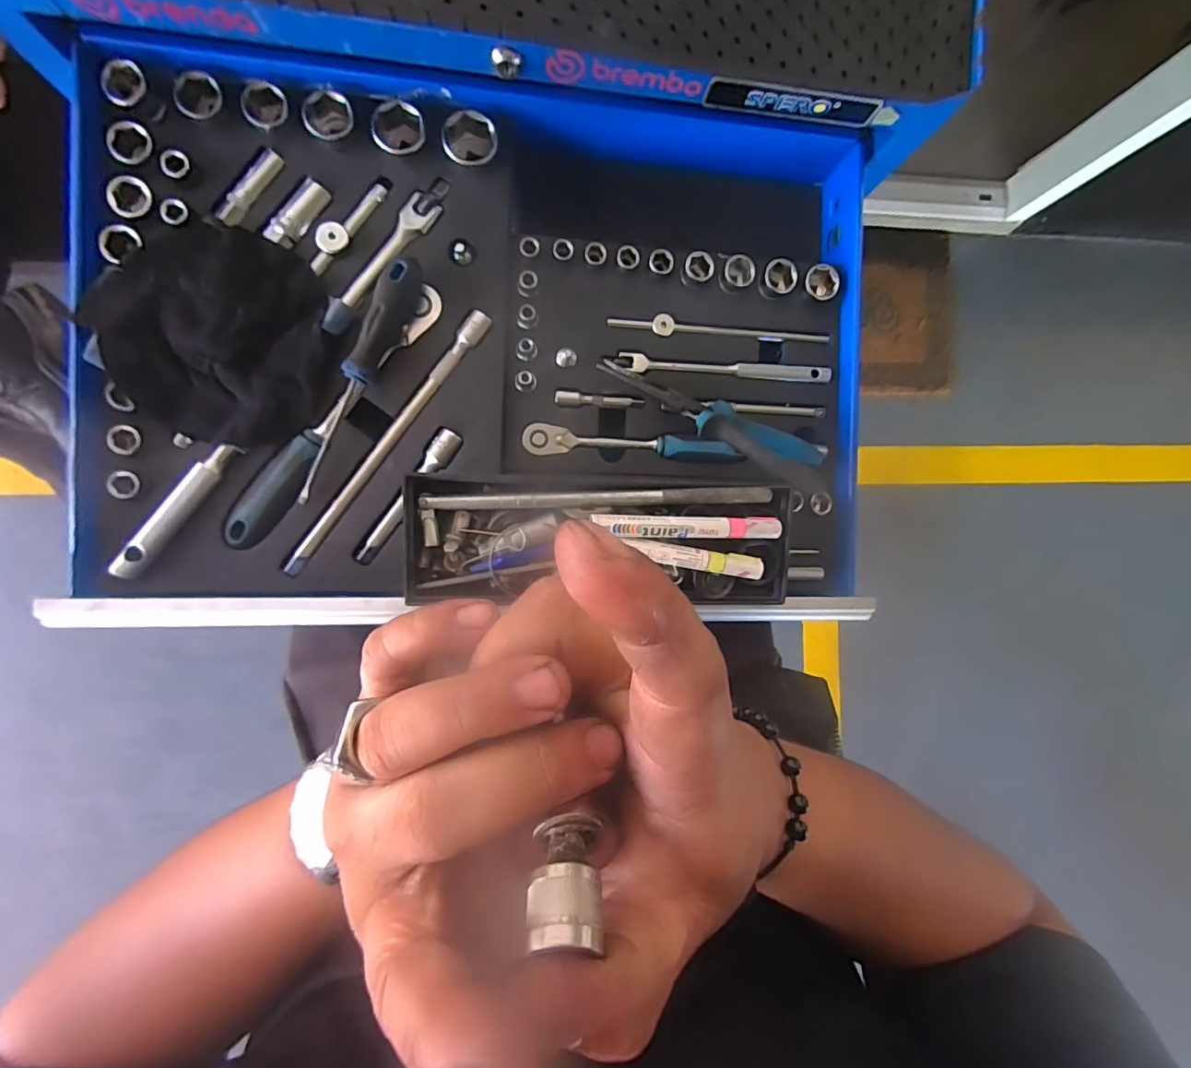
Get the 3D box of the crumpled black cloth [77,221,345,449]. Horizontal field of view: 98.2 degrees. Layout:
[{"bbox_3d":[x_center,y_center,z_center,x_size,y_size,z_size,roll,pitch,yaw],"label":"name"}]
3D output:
[{"bbox_3d":[-0.271,-0.144,0.376,0.143,0.029,0.159,-21,93,-8],"label":"crumpled black cloth"}]

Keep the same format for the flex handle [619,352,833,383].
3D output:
[{"bbox_3d":[0.113,-0.141,0.440,0.182,0.011,0.016,2,90,-8],"label":"flex handle"}]

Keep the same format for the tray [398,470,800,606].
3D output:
[{"bbox_3d":[0.007,0.011,0.383,0.285,0.054,0.102,0,90,-8],"label":"tray"}]

